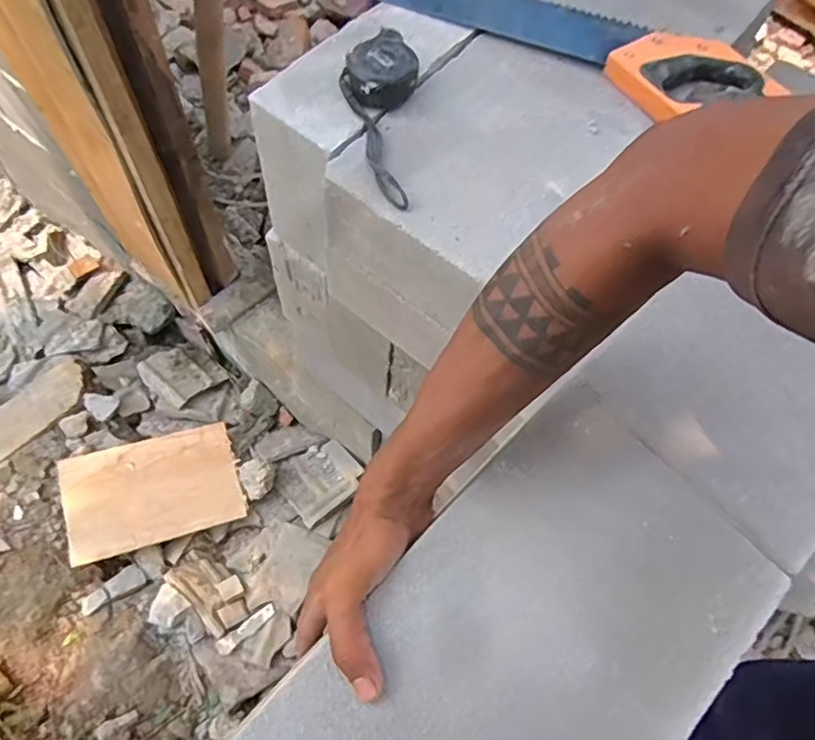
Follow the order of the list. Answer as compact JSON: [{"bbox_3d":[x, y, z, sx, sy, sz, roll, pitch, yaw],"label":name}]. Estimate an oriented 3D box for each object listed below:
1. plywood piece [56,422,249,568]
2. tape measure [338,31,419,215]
[{"bbox_3d":[-0.549,0.256,1.323,0.350,0.019,0.225,-14,66,-17],"label":"plywood piece"},{"bbox_3d":[-0.021,-0.219,0.522,0.065,0.032,0.173,-2,64,-6],"label":"tape measure"}]

